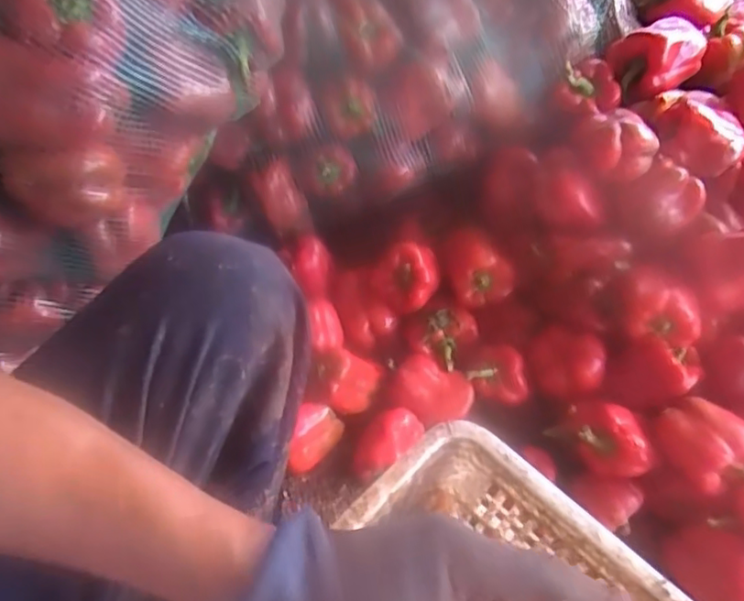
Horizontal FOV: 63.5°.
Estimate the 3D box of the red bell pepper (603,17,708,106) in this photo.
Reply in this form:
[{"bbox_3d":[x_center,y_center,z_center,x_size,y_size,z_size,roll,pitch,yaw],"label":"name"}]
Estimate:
[{"bbox_3d":[0.412,-0.356,0.880,0.116,0.076,0.100,-23,58,-22],"label":"red bell pepper"}]

